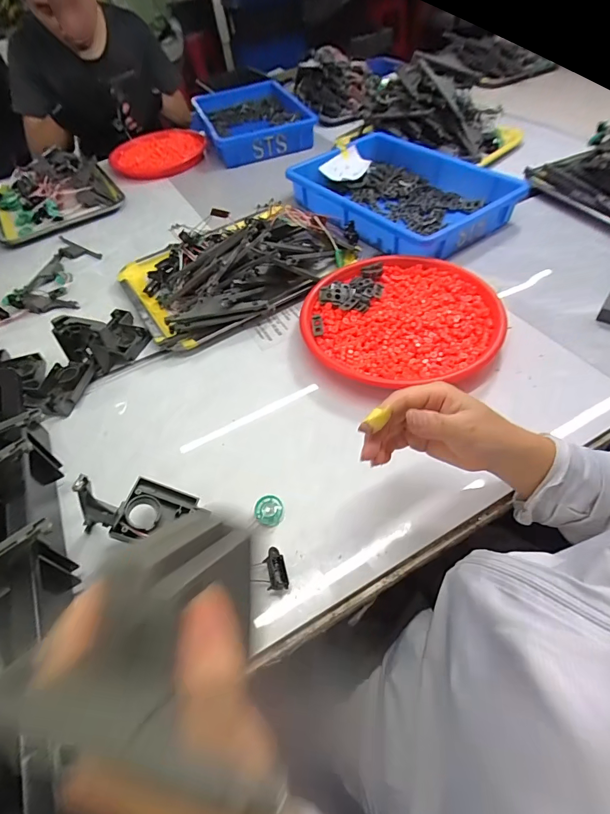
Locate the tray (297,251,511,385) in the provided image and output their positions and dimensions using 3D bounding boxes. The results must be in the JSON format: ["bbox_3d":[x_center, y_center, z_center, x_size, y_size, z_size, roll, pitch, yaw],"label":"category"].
[{"bbox_3d":[0.128,-0.115,0.532,0.244,0.037,0.255,-2,53,3],"label":"tray"}]

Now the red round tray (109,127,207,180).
[{"bbox_3d":[-0.368,-0.642,0.976,0.226,0.036,0.235,-3,53,4],"label":"red round tray"}]

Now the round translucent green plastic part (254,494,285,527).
[{"bbox_3d":[-0.035,0.103,0.395,0.028,0.014,0.031,4,53,10],"label":"round translucent green plastic part"}]

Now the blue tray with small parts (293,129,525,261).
[{"bbox_3d":[0.164,-0.389,0.717,0.263,0.059,0.366,-35,57,-19],"label":"blue tray with small parts"}]

